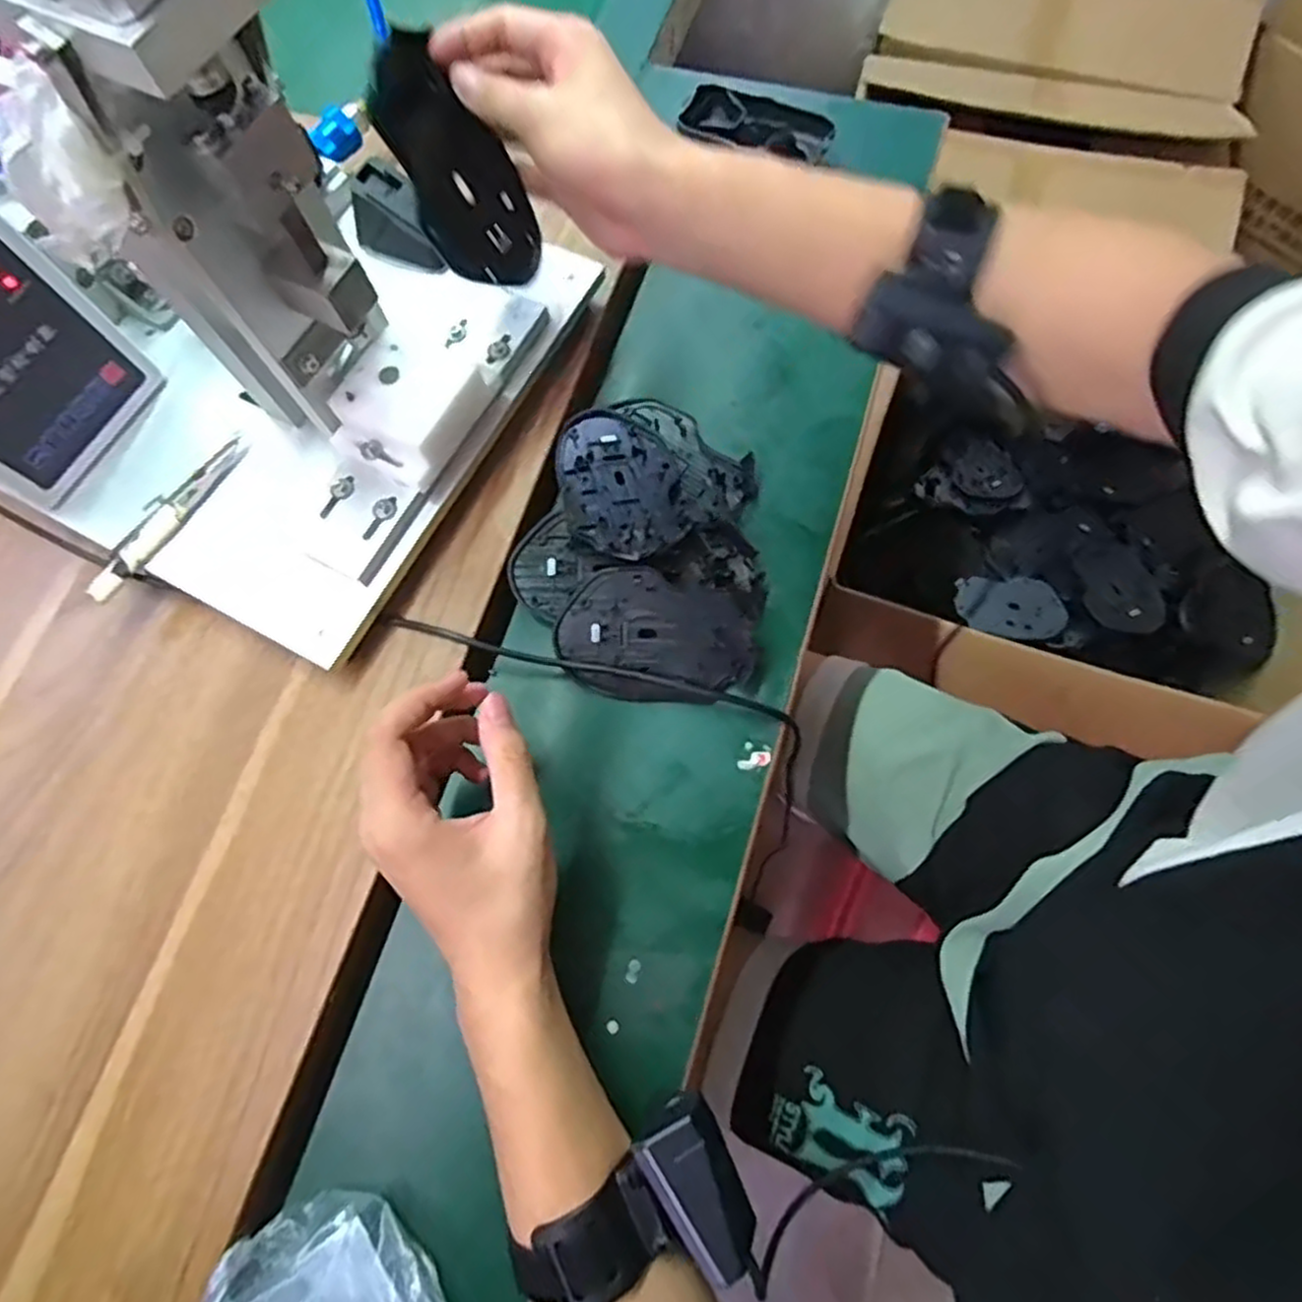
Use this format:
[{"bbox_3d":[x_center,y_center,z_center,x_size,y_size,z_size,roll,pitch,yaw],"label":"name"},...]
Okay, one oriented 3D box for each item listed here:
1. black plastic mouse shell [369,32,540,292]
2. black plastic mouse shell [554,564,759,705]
[{"bbox_3d":[-0.096,-0.243,0.374,0.010,0.110,0.068,9,49,40],"label":"black plastic mouse shell"},{"bbox_3d":[0.005,-0.007,0.434,0.114,0.015,0.074,13,92,1],"label":"black plastic mouse shell"}]

